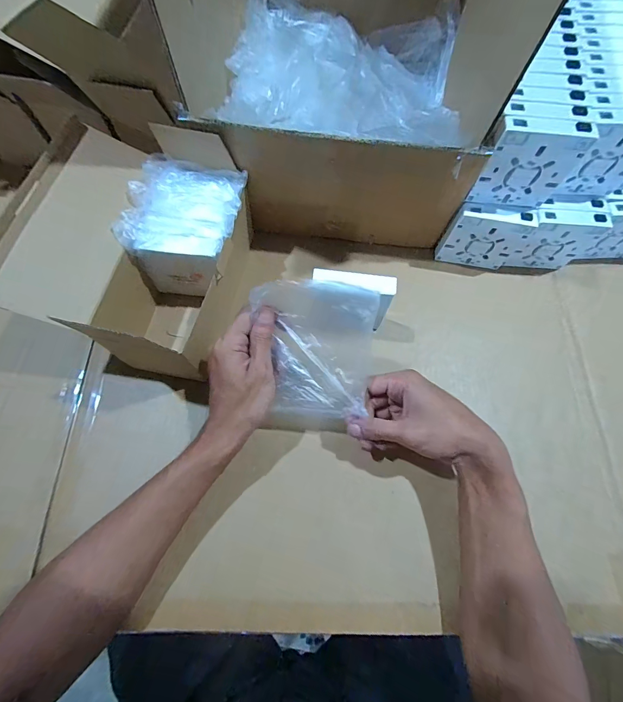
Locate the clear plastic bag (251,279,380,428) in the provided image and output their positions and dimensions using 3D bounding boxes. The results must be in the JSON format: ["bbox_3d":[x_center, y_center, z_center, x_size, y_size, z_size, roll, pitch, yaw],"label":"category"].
[{"bbox_3d":[0.005,0.007,0.329,0.105,0.023,0.142,0,106,3],"label":"clear plastic bag"}]

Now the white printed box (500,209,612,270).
[{"bbox_3d":[0.306,-0.137,0.432,0.096,0.083,0.025,2,71,-2],"label":"white printed box"}]

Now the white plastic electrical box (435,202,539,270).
[{"bbox_3d":[0.213,-0.141,0.428,0.090,0.083,0.027,7,70,0],"label":"white plastic electrical box"}]

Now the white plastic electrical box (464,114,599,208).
[{"bbox_3d":[0.222,-0.190,0.357,0.087,0.088,0.023,7,70,0],"label":"white plastic electrical box"}]

